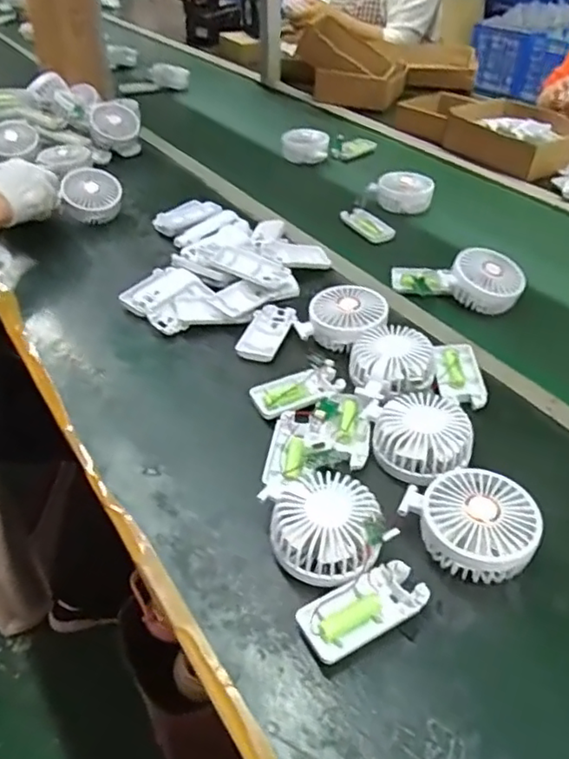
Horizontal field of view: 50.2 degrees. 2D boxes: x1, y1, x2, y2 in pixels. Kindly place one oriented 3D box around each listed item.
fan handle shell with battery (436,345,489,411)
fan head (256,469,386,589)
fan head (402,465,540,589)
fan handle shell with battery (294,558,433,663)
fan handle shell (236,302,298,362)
[{"bbox_3d":[0.186,-0.005,0.648,0.048,0.017,0.097,5,39,4],"label":"fan handle shell with battery"},{"bbox_3d":[0.032,0.121,0.489,0.084,0.052,0.088,1,39,-1],"label":"fan head"},{"bbox_3d":[0.151,0.115,0.490,0.088,0.046,0.100,-20,43,-19],"label":"fan head"},{"bbox_3d":[0.059,0.171,0.452,0.095,0.016,0.044,-18,43,-23],"label":"fan handle shell with battery"},{"bbox_3d":[-0.019,-0.056,0.722,0.050,0.013,0.103,13,40,14],"label":"fan handle shell"}]

